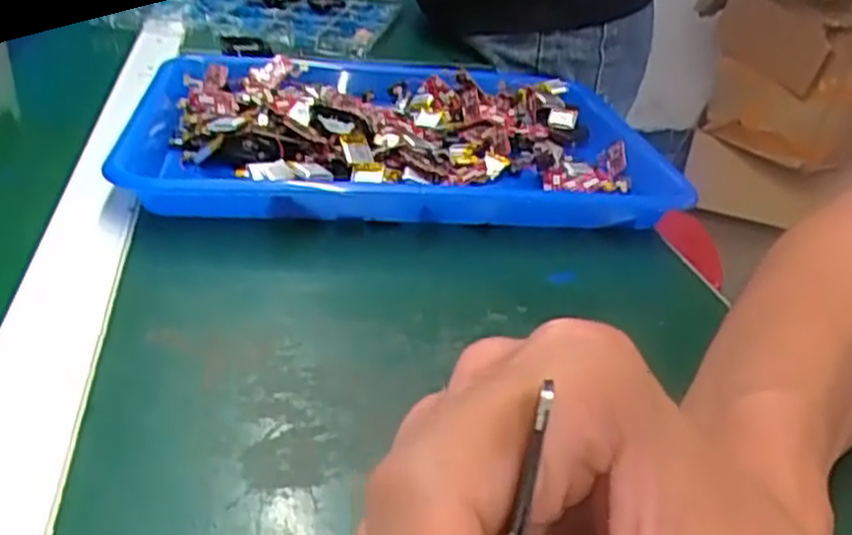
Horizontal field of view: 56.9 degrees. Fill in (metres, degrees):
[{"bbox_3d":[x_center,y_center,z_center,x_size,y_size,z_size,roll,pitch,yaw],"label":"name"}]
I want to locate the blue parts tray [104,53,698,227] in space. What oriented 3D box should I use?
[{"bbox_3d":[-0.017,-0.093,0.539,0.347,0.042,0.264,0,29,-10],"label":"blue parts tray"}]

